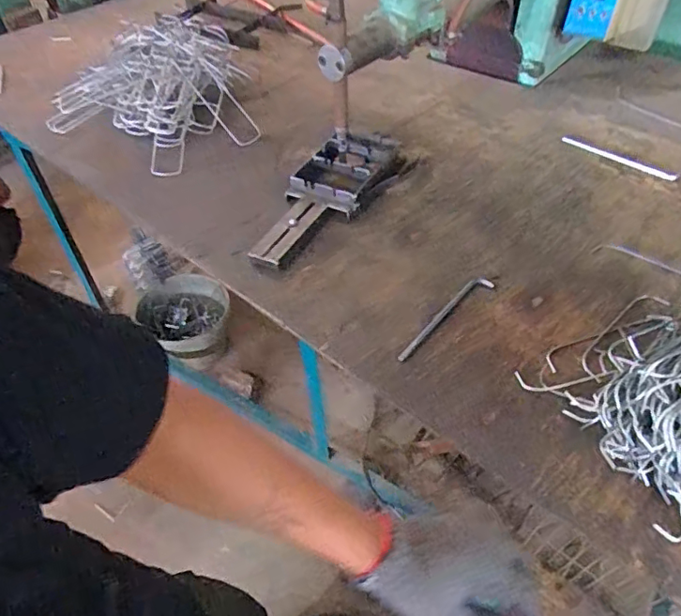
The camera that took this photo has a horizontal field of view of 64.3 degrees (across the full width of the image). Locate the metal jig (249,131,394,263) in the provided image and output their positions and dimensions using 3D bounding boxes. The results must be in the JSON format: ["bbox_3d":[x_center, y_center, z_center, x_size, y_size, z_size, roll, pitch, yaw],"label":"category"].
[{"bbox_3d":[-0.033,-0.226,1.036,0.149,0.044,0.421,19,52,19],"label":"metal jig"}]

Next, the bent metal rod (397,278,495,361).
[{"bbox_3d":[0.160,0.015,0.833,0.206,0.021,0.030,-35,55,-26],"label":"bent metal rod"}]

